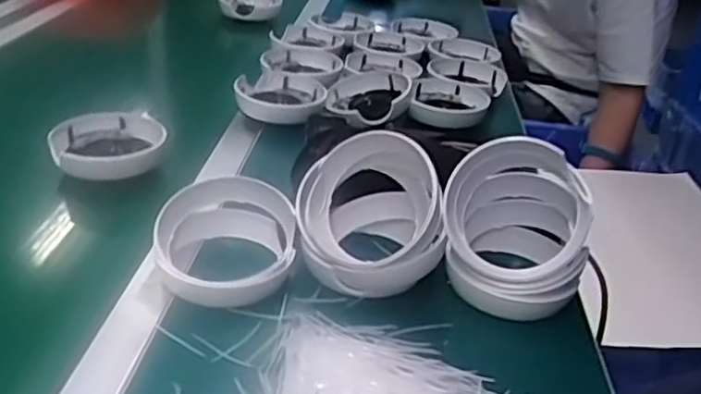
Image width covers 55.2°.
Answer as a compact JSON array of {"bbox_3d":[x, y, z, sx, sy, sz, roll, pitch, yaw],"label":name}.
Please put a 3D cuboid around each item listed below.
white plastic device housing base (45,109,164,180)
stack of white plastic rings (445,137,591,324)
[{"bbox_3d":[-0.267,-0.059,0.743,0.118,0.029,0.106,-9,34,-27],"label":"white plastic device housing base"},{"bbox_3d":[0.143,0.023,0.587,0.119,0.130,0.116,13,30,9],"label":"stack of white plastic rings"}]

